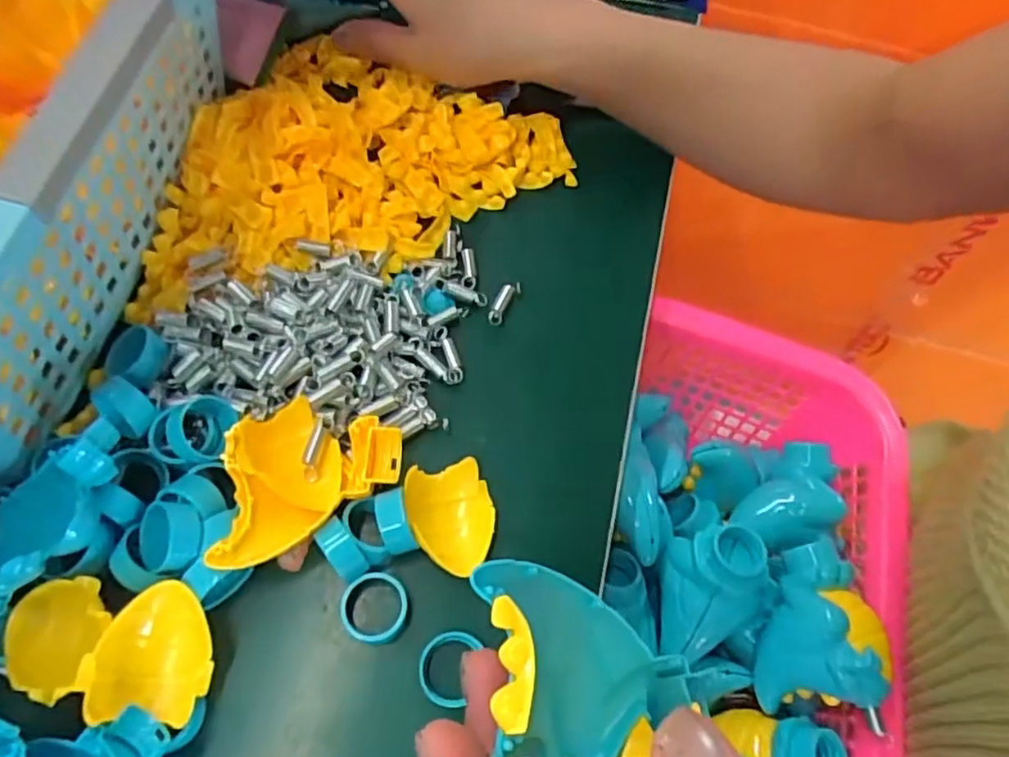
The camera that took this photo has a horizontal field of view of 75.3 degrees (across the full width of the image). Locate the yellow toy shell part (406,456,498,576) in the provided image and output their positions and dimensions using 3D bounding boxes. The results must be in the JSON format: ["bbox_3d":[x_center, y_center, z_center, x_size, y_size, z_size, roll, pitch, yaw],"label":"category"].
[{"bbox_3d":[-0.021,0.057,0.265,0.034,0.018,0.044,-12,62,-11],"label":"yellow toy shell part"}]

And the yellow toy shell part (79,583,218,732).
[{"bbox_3d":[-0.120,0.094,0.225,0.034,0.018,0.043,9,60,1],"label":"yellow toy shell part"}]

